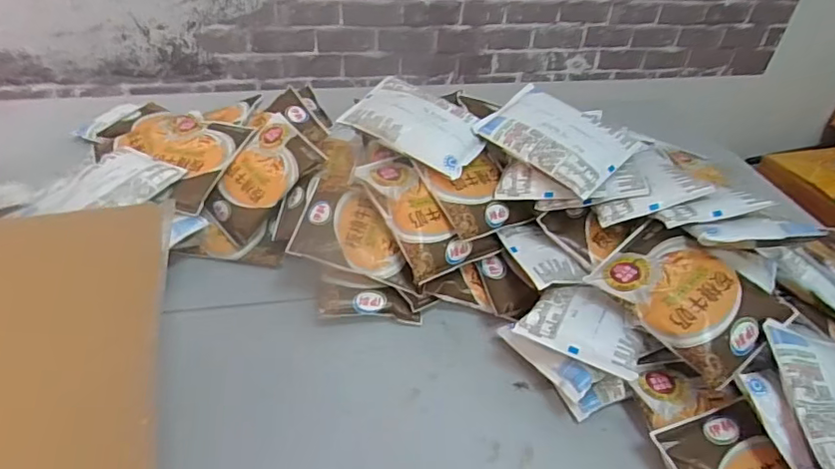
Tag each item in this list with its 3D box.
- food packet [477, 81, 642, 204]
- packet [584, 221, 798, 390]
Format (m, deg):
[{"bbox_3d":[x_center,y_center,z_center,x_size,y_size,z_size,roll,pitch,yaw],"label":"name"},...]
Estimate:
[{"bbox_3d":[0.131,-0.096,0.535,0.089,0.015,0.134,-38,60,-25],"label":"food packet"},{"bbox_3d":[0.225,0.047,0.461,0.098,0.024,0.128,-38,63,-13],"label":"packet"}]

